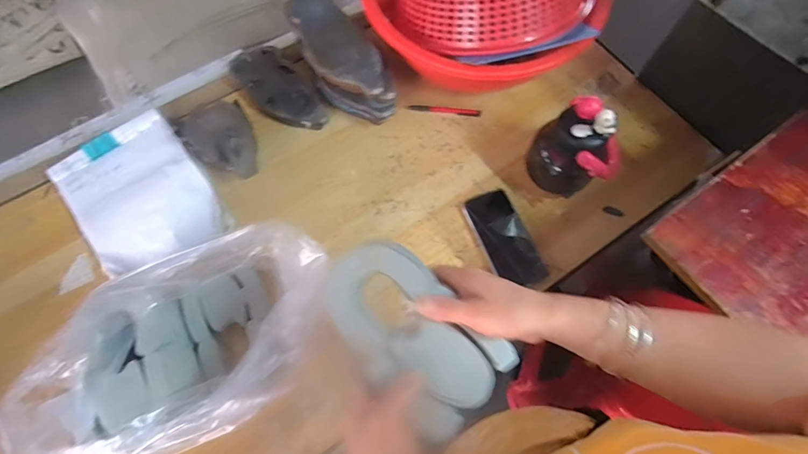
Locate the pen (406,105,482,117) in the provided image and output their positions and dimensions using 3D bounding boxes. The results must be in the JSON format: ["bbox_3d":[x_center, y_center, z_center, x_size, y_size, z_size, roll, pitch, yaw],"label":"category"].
[{"bbox_3d":[0.074,-0.214,0.727,0.130,0.010,0.017,10,70,2],"label":"pen"}]

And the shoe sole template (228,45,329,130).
[{"bbox_3d":[-0.226,-0.247,0.720,0.094,0.009,0.211,-39,80,-7],"label":"shoe sole template"}]

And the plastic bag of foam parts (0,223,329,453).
[{"bbox_3d":[-0.251,0.138,0.500,0.332,0.160,0.216,-20,70,-8],"label":"plastic bag of foam parts"}]

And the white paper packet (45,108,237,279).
[{"bbox_3d":[-0.429,-0.053,0.648,0.194,0.009,0.274,-36,73,-14],"label":"white paper packet"}]

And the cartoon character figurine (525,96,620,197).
[{"bbox_3d":[0.267,-0.121,0.588,0.113,0.147,0.116,-34,72,-13],"label":"cartoon character figurine"}]

